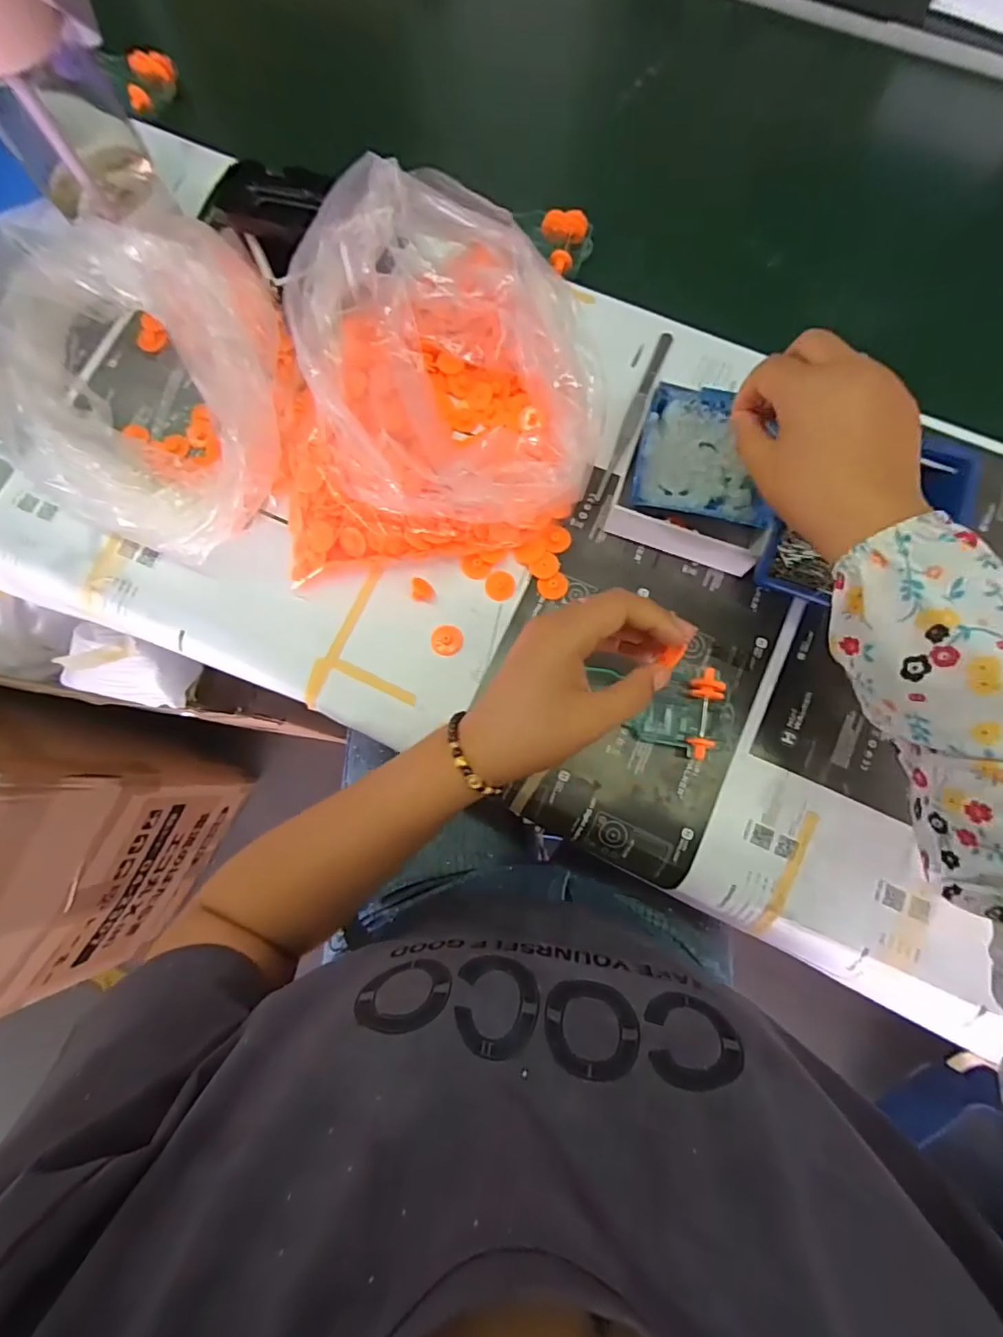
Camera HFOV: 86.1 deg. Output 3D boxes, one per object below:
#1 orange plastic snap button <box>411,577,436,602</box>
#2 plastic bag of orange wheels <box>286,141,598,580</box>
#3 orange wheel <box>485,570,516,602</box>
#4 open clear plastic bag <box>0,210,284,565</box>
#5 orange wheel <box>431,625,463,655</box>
[{"bbox_3d":[-0.057,-0.058,0.393,0.016,0.011,0.015,1,80,1],"label":"orange plastic snap button"},{"bbox_3d":[-0.051,-0.200,0.374,0.227,0.089,0.232,-7,80,0],"label":"plastic bag of orange wheels"},{"bbox_3d":[-0.001,-0.061,0.396,0.021,0.004,0.022,0,80,1],"label":"orange wheel"},{"bbox_3d":[-0.254,-0.189,0.373,0.186,0.096,0.197,0,80,1],"label":"open clear plastic bag"},{"bbox_3d":[-0.039,-0.021,0.392,0.022,0.005,0.022,0,80,1],"label":"orange wheel"}]

